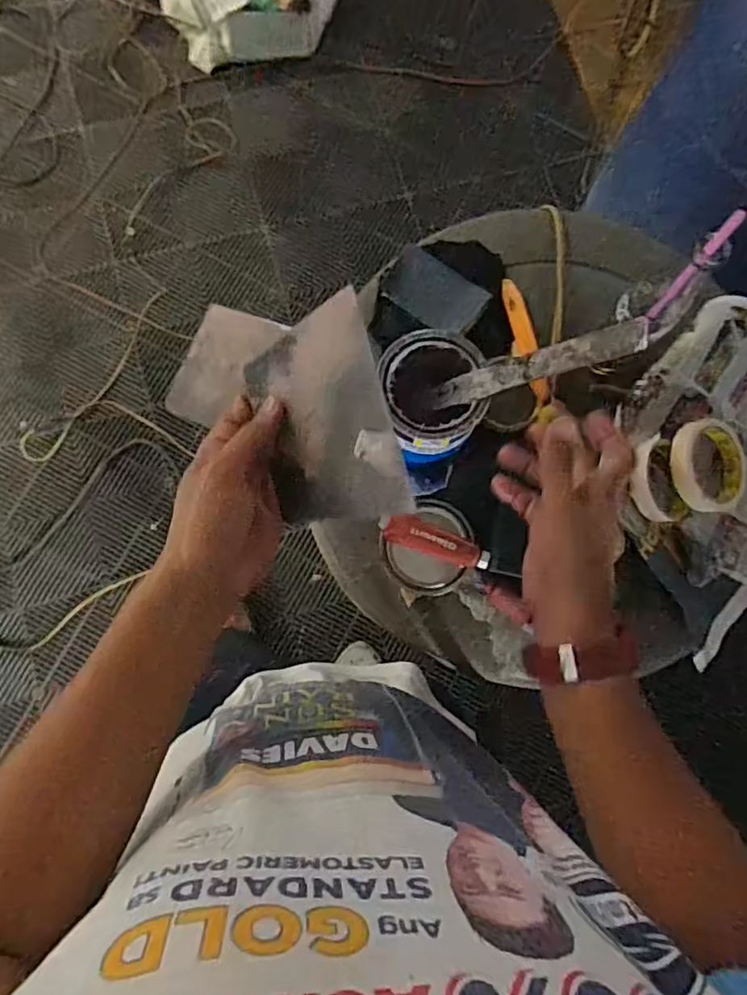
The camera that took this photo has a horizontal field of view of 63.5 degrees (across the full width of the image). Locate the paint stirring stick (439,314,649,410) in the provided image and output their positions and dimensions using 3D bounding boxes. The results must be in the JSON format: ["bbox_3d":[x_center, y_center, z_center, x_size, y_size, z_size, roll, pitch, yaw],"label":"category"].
[{"bbox_3d":[0.132,-0.110,0.513,0.008,0.200,0.027,6,80,-41],"label":"paint stirring stick"}]

